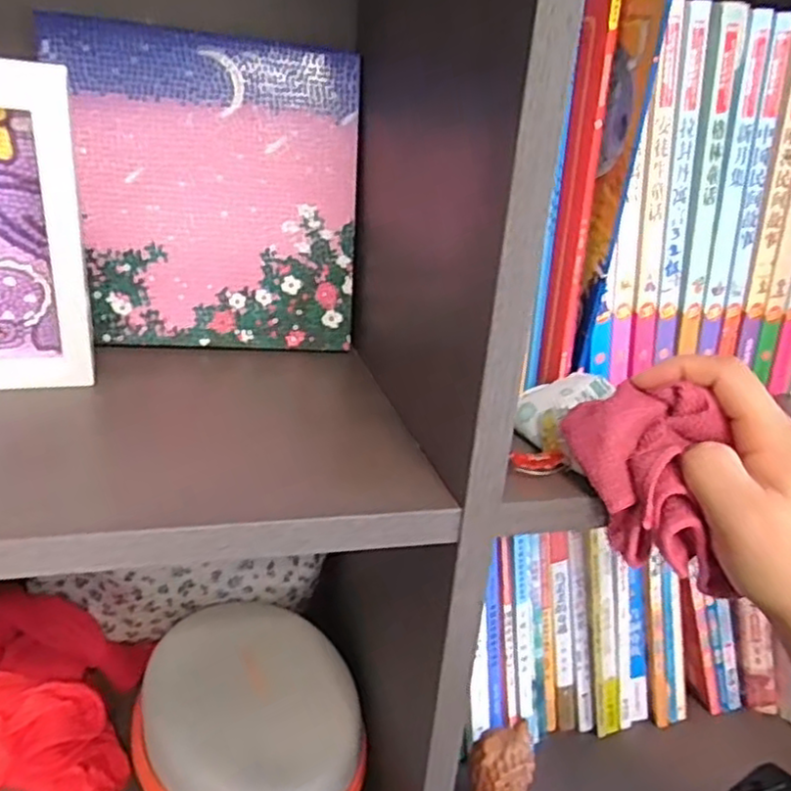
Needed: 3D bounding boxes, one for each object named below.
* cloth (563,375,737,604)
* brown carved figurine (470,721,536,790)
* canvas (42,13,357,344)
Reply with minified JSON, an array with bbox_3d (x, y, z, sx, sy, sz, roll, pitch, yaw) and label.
[{"bbox_3d":[0.116,0.034,0.324,0.081,0.073,0.042,21,27,35],"label":"cloth"},{"bbox_3d":[0.073,0.262,0.478,0.037,0.066,0.038,5,22,-2],"label":"brown carved figurine"},{"bbox_3d":[-0.117,-0.131,0.453,0.182,0.196,0.004,0,9,-13],"label":"canvas"}]

